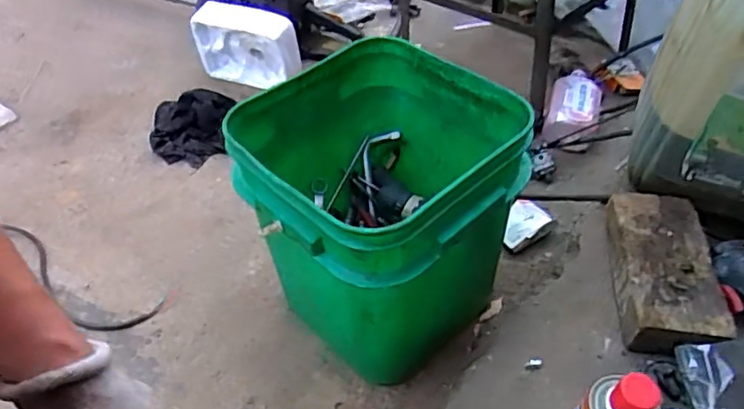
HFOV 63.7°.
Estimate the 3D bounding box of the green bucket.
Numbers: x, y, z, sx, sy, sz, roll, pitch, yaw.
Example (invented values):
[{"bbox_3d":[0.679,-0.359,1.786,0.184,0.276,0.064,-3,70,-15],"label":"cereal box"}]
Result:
[{"bbox_3d":[0.002,0.016,0.767,0.296,0.342,0.261,38,57,26],"label":"green bucket"}]

